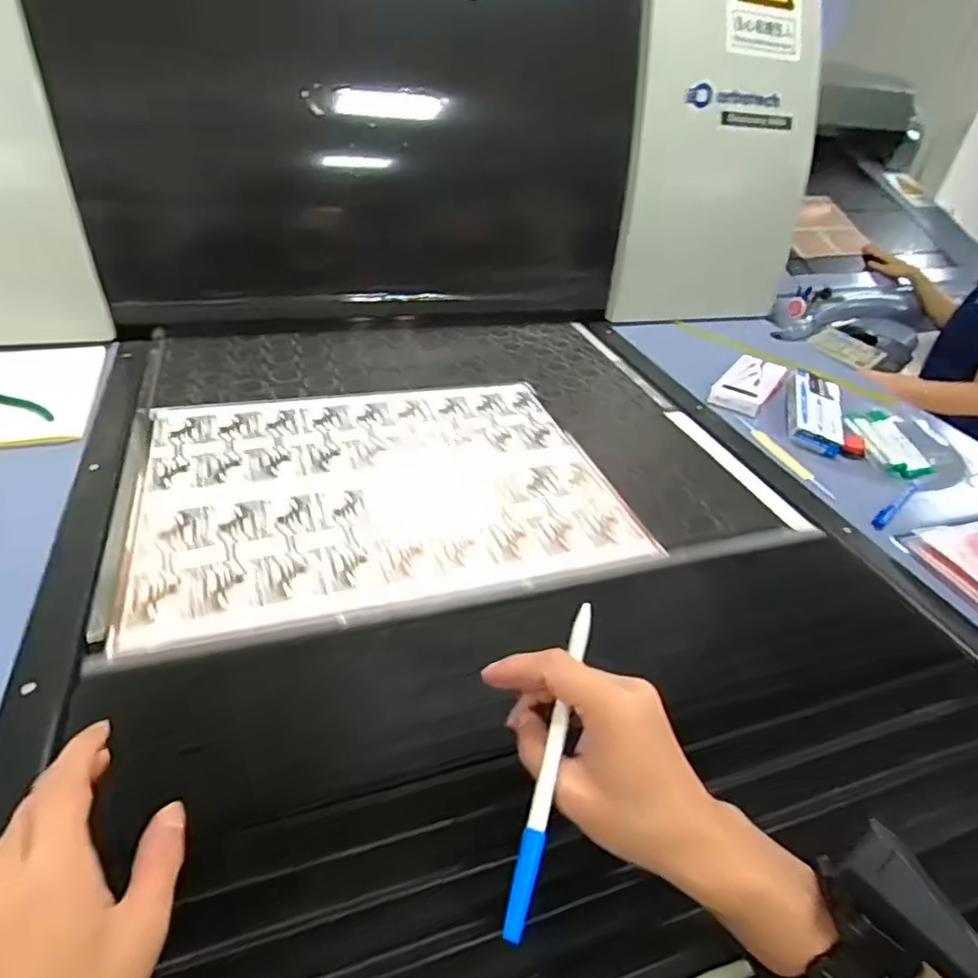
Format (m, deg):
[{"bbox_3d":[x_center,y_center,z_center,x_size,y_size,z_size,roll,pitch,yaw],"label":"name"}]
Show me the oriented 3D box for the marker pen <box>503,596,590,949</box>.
[{"bbox_3d":[0.035,0.140,0.321,0.011,0.011,0.169,14,60,10],"label":"marker pen"}]

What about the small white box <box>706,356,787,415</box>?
[{"bbox_3d":[0.392,-0.157,0.910,0.075,0.027,0.168,28,41,26],"label":"small white box"}]

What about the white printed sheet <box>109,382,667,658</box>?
[{"bbox_3d":[-0.113,-0.014,0.662,0.478,0.004,0.366,-8,39,-19],"label":"white printed sheet"}]

